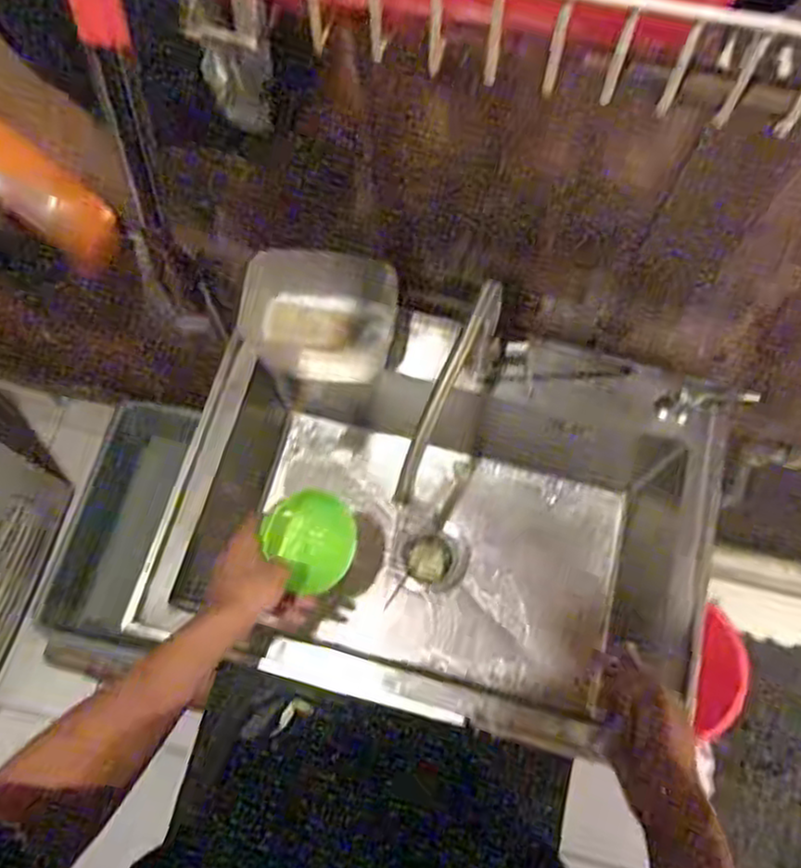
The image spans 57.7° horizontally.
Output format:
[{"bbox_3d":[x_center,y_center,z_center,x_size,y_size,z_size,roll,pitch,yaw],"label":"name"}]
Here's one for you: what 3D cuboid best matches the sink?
[{"bbox_3d":[0.051,0.107,0.970,0.612,0.279,0.400,13,78,3],"label":"sink"}]

